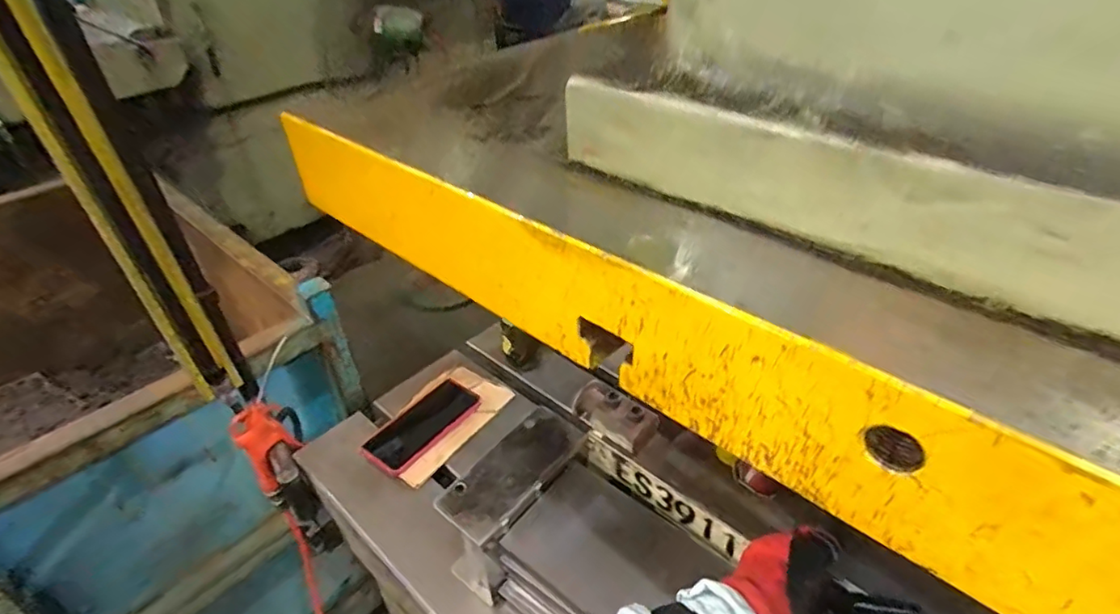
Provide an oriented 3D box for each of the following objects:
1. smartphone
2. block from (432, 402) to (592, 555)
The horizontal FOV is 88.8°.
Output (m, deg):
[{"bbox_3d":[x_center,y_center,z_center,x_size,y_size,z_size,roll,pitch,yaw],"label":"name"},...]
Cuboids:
[{"bbox_3d":[-0.191,0.163,0.799,0.087,0.013,0.164,24,47,28],"label":"smartphone"},{"bbox_3d":[-0.046,0.169,0.595,0.070,0.021,0.166,26,44,33],"label":"block"}]

